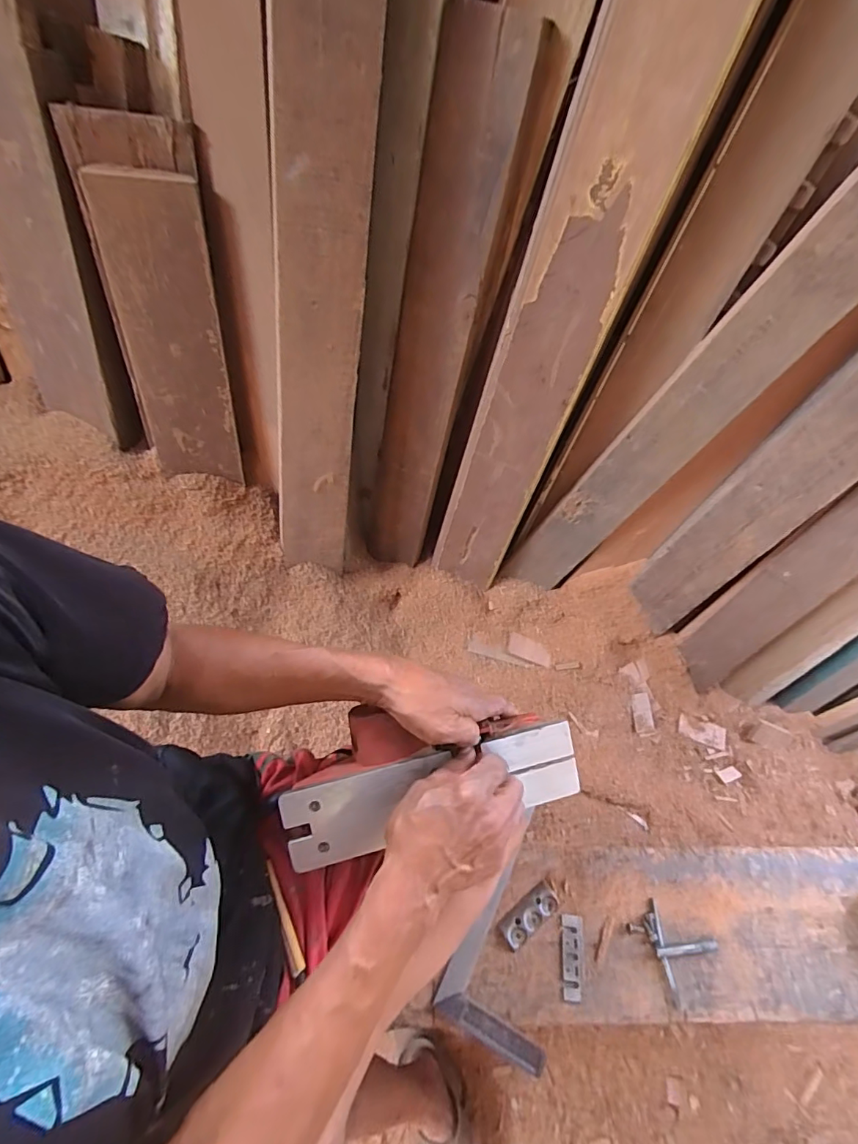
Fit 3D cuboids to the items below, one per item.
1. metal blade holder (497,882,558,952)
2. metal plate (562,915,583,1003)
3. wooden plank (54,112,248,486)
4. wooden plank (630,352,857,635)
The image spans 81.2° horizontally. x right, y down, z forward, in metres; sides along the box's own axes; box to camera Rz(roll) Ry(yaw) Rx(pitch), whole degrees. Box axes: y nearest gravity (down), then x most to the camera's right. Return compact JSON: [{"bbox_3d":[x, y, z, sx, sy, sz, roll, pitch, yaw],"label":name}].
[{"bbox_3d":[0.123,0.423,0.615,0.080,0.008,0.035,-33,68,-19],"label":"metal blade holder"},{"bbox_3d":[0.172,0.461,0.598,0.024,0.004,0.082,7,62,1],"label":"metal plate"},{"bbox_3d":[-0.362,-0.335,0.709,0.124,0.463,0.022,-6,46,-16],"label":"wooden plank"},{"bbox_3d":[0.572,-0.142,0.799,0.131,0.709,0.033,30,46,2],"label":"wooden plank"}]

